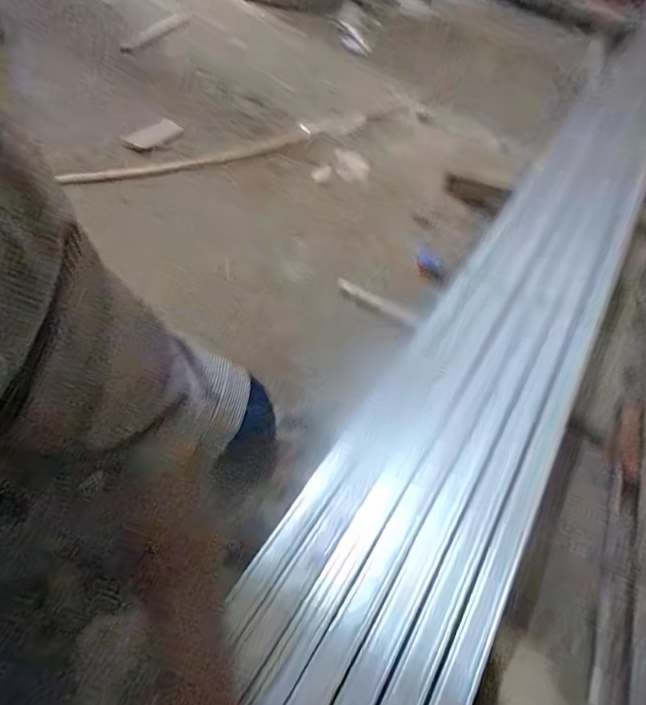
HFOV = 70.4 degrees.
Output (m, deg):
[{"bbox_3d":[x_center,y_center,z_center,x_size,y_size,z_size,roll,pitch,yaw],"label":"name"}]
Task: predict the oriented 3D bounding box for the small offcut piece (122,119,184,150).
[{"bbox_3d":[-0.479,-0.623,1.304,0.087,0.019,0.174,27,50,11],"label":"small offcut piece"}]

